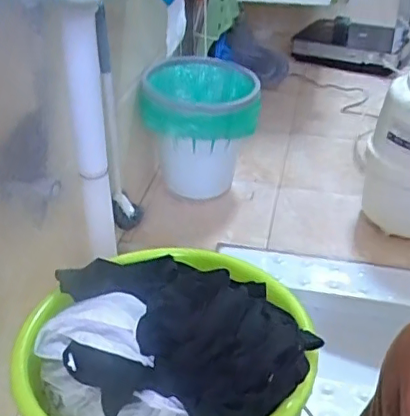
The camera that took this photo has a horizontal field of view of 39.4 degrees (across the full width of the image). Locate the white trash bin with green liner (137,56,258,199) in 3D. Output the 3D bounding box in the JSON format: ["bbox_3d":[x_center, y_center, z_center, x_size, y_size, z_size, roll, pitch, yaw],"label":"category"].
[{"bbox_3d":[-0.001,-0.176,1.365,0.255,0.274,0.254,5,36,8],"label":"white trash bin with green liner"}]

